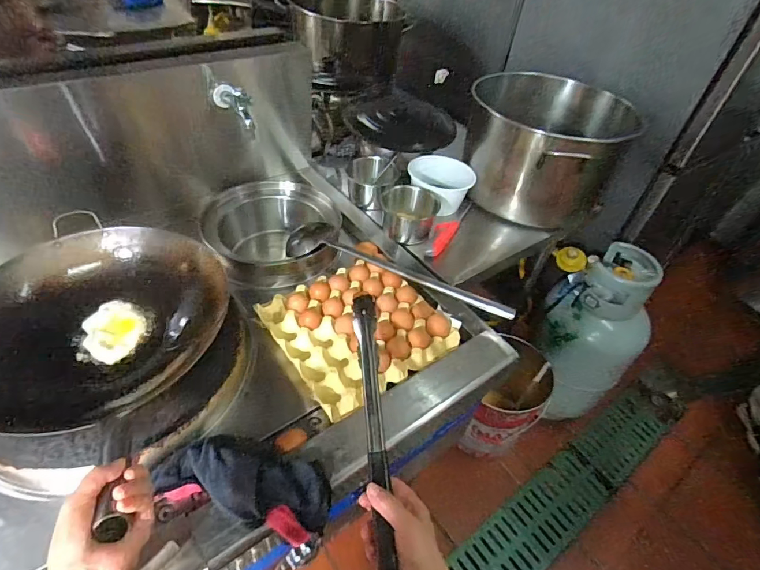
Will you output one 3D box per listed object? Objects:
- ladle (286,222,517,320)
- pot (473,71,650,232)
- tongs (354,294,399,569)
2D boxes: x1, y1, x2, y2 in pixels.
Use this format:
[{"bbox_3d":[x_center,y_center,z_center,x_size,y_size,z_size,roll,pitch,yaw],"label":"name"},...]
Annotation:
[{"bbox_3d":[0.033,-0.034,0.887,0.488,0.056,0.093,20,46,12],"label":"ladle"},{"bbox_3d":[0.386,-0.337,1.093,0.317,0.250,0.341,-15,49,-21],"label":"pot"},{"bbox_3d":[-0.008,0.157,0.539,0.028,0.029,0.346,-1,53,-8],"label":"tongs"}]

